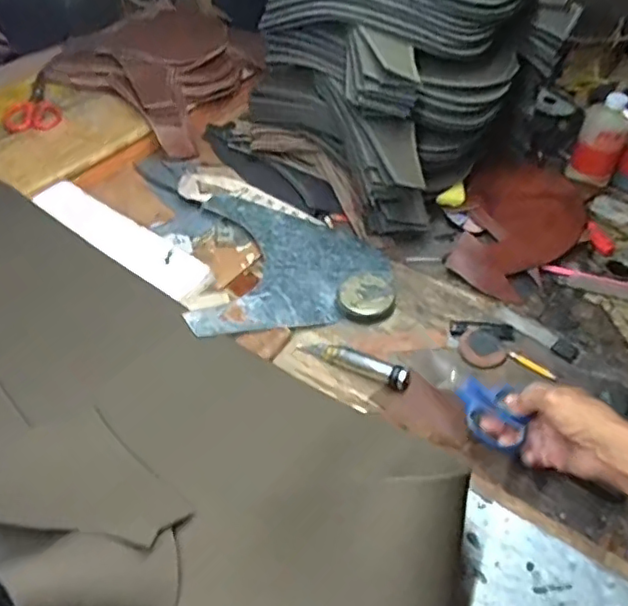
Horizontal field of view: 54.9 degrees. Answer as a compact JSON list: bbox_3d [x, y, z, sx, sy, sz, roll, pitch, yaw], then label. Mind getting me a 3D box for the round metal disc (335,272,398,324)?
[{"bbox_3d":[0.071,-0.007,0.814,0.076,0.032,0.068,7,47,4],"label":"round metal disc"}]

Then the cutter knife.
[{"bbox_3d":[0.048,0.072,0.746,0.148,0.017,0.026,17,47,30],"label":"cutter knife"}]

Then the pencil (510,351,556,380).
[{"bbox_3d":[0.268,0.076,0.743,0.058,0.006,0.009,30,53,23],"label":"pencil"}]

